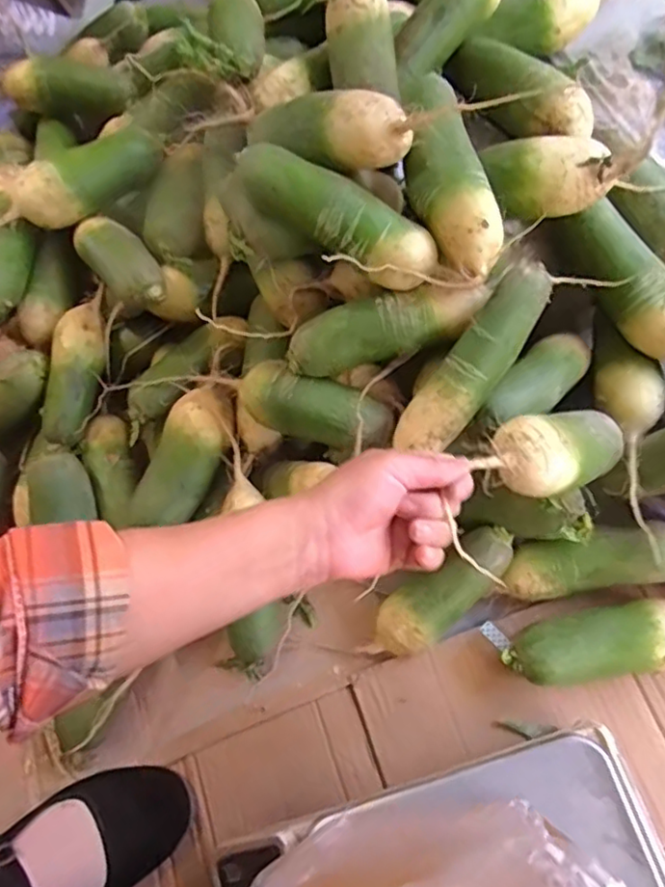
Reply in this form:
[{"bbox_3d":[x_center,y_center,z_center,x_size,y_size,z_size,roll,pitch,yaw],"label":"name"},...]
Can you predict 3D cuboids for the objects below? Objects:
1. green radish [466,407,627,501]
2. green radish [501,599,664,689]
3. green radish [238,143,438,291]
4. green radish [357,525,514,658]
[{"bbox_3d":[0.164,0.011,0.495,0.172,0.057,0.057,-9,60,-38],"label":"green radish"},{"bbox_3d":[0.230,0.172,0.552,0.165,0.055,0.057,-10,67,0],"label":"green radish"},{"bbox_3d":[0.004,-0.176,0.505,0.163,0.050,0.046,31,68,-2],"label":"green radish"},{"bbox_3d":[0.092,0.134,0.565,0.164,0.043,0.054,-42,69,4],"label":"green radish"}]

